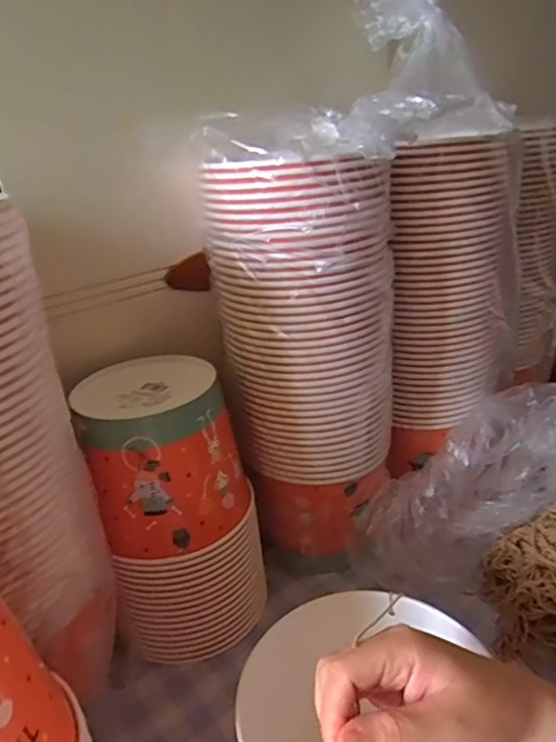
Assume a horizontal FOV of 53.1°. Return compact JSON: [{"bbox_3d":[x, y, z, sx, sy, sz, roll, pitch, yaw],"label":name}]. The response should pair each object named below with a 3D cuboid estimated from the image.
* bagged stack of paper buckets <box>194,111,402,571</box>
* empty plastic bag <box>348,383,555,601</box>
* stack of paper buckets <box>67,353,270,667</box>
[{"bbox_3d":[0.030,-0.017,0.539,0.149,0.407,0.140,-22,30,-30],"label":"bagged stack of paper buckets"},{"bbox_3d":[0.209,0.127,0.578,0.280,0.132,0.095,-41,30,1],"label":"empty plastic bag"},{"bbox_3d":[-0.094,0.128,0.535,0.145,0.249,0.144,-13,26,-16],"label":"stack of paper buckets"}]

